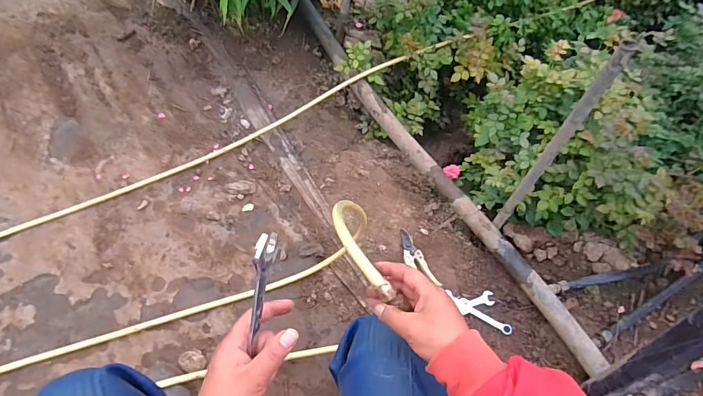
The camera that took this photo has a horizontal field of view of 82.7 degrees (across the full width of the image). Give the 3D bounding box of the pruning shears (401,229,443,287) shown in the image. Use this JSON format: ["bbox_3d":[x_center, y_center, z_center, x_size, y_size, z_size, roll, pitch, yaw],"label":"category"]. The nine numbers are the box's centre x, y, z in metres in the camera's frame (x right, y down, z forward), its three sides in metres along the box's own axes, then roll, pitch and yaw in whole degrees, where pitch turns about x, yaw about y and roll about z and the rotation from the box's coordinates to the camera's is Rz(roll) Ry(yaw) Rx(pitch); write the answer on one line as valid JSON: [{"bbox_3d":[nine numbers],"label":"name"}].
[{"bbox_3d":[0.165,0.156,1.032,0.051,0.017,0.172,-18,61,-17],"label":"pruning shears"}]

